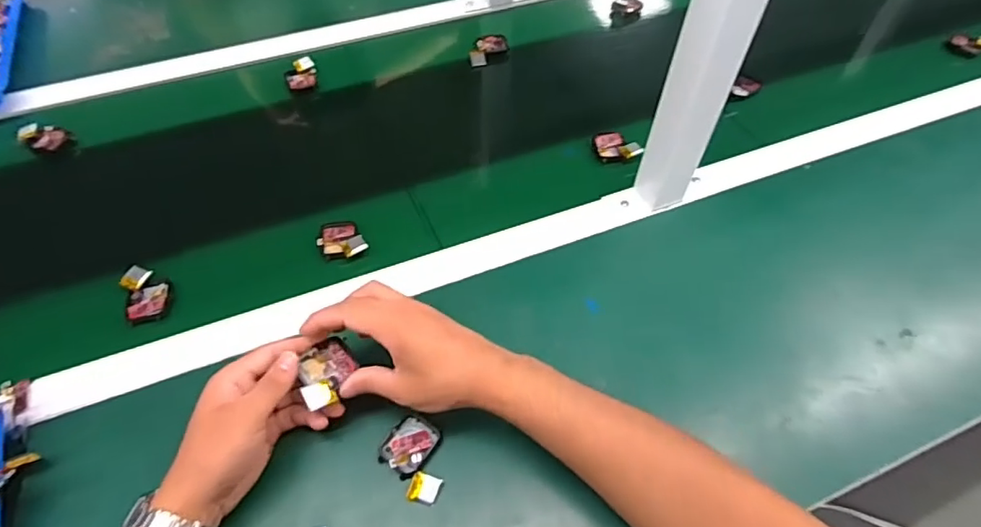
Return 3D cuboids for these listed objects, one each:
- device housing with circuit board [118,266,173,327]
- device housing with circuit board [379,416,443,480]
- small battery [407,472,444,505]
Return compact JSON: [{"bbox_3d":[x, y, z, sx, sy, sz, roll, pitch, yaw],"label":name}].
[{"bbox_3d":[-0.323,0.026,0.526,0.037,0.019,0.063,-20,59,-13],"label":"device housing with circuit board"},{"bbox_3d":[-0.063,0.143,0.440,0.036,0.009,0.044,31,61,17],"label":"device housing with circuit board"},{"bbox_3d":[-0.050,0.171,0.423,0.022,0.004,0.020,17,58,10],"label":"small battery"}]

